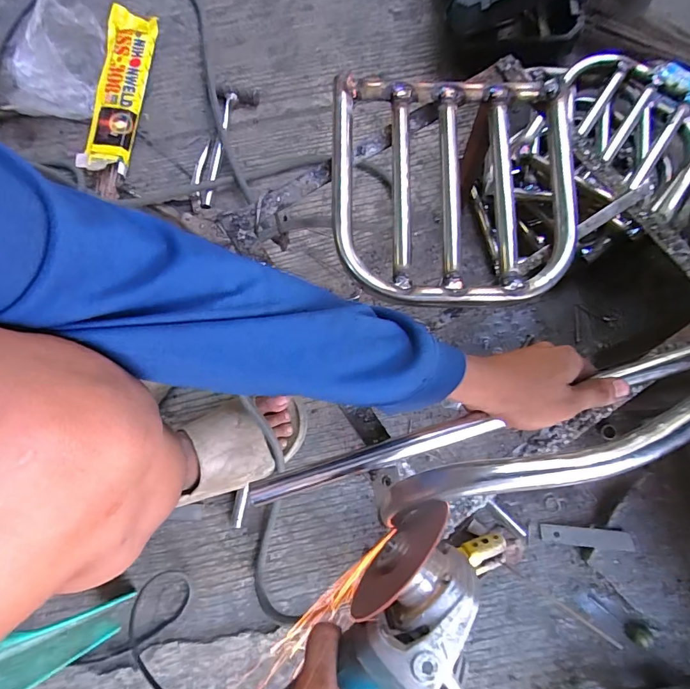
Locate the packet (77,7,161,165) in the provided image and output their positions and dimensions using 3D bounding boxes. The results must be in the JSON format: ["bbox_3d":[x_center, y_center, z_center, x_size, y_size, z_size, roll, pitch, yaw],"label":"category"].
[{"bbox_3d":[-0.420,-0.485,0.792,0.090,0.044,0.323,5,76,1],"label":"packet"}]

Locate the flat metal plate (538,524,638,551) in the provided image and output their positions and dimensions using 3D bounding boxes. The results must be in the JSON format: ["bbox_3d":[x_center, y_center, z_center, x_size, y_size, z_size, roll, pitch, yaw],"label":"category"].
[{"bbox_3d":[0.349,0.280,0.608,0.119,0.004,0.026,0,76,16],"label":"flat metal plate"}]

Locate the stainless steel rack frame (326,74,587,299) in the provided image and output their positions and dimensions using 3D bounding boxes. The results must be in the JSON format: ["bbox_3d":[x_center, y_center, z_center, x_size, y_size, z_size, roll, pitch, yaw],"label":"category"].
[{"bbox_3d":[0.108,-0.159,0.420,0.241,0.031,0.235,1,76,1],"label":"stainless steel rack frame"}]

